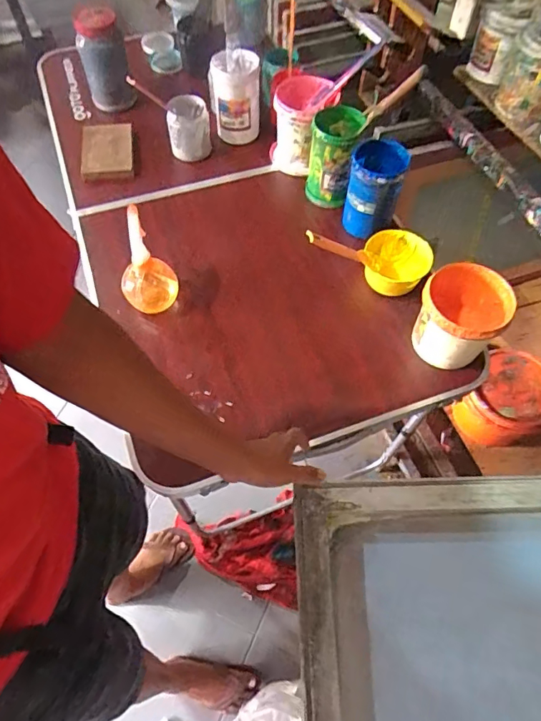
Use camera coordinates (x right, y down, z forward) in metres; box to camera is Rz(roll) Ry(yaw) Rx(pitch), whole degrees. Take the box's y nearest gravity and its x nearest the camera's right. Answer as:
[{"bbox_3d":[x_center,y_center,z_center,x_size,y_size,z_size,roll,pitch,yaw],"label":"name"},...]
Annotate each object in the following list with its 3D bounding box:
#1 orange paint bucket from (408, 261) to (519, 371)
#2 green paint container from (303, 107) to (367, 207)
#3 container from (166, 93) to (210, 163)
[{"bbox_3d":[0.291,-0.068,0.748,0.122,0.122,0.115,0,61,0],"label":"orange paint bucket"},{"bbox_3d":[0.117,-0.382,0.906,0.091,0.153,0.095,13,62,7],"label":"green paint container"},{"bbox_3d":[-0.167,-0.474,0.993,0.084,0.126,0.073,-9,61,-5],"label":"container"}]

